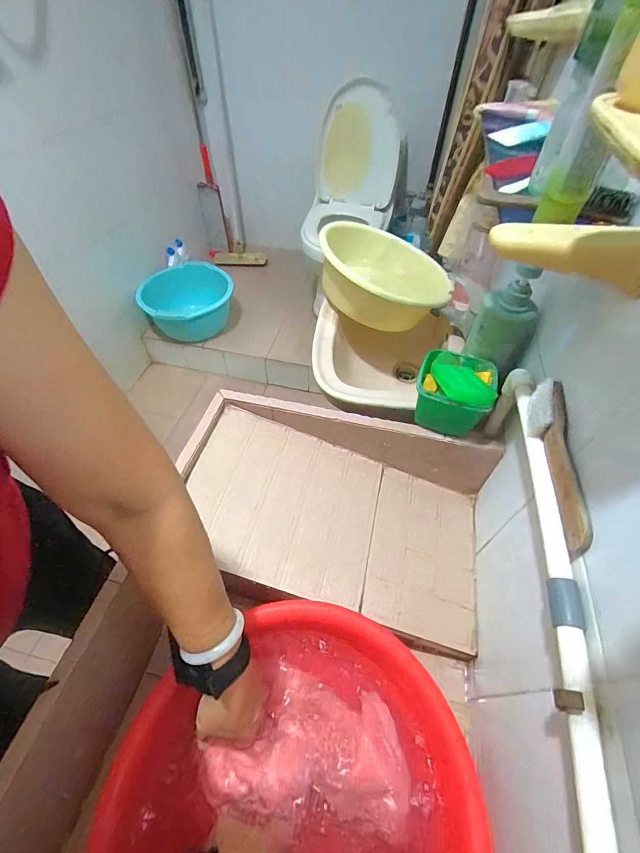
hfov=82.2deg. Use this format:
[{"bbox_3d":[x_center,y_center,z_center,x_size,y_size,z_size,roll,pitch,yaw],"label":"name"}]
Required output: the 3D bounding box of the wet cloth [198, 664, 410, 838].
[{"bbox_3d":[-0.010,0.382,0.444,0.232,0.049,0.131,6,51,4],"label":"wet cloth"}]

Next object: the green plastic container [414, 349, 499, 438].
[{"bbox_3d":[0.208,-0.050,0.581,0.113,0.087,0.121,20,53,14],"label":"green plastic container"}]

